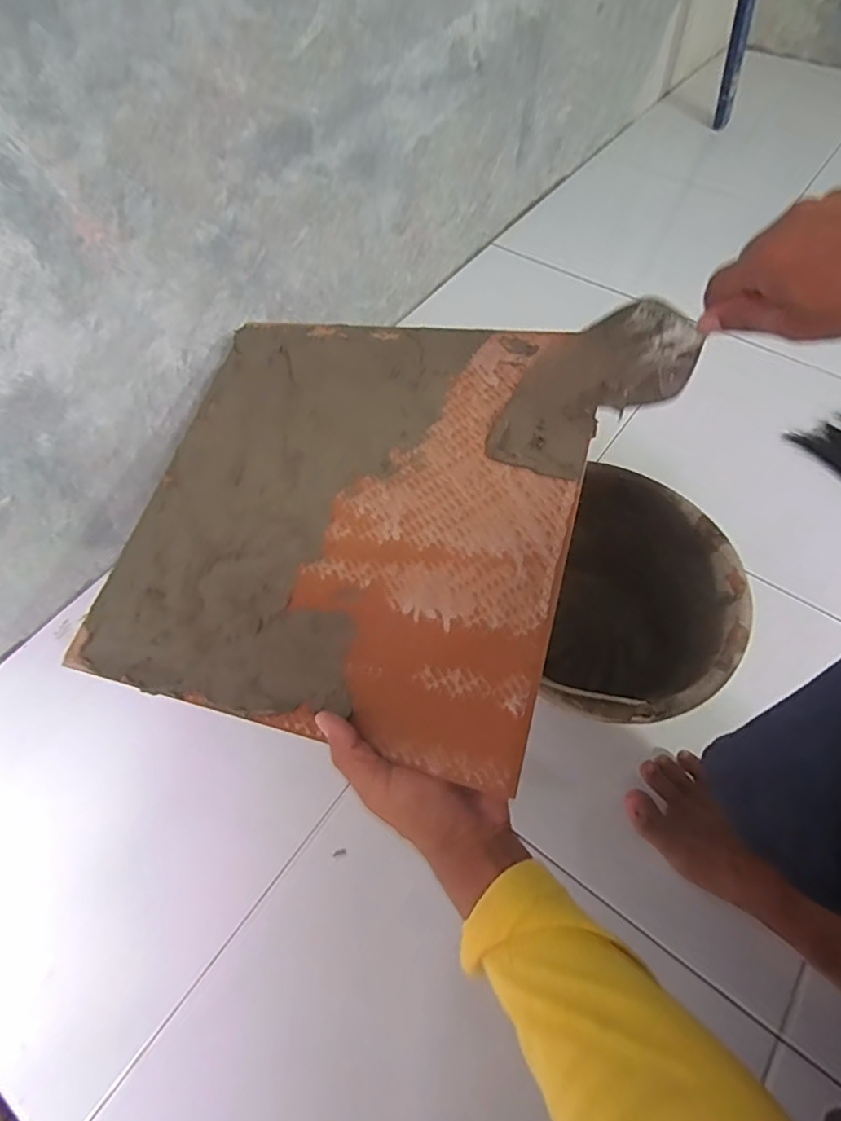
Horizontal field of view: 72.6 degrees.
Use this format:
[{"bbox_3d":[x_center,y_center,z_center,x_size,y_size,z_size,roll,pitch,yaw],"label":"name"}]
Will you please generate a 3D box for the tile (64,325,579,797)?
[{"bbox_3d":[-0.067,-0.056,0.495,0.378,0.007,0.384,9,66,18],"label":"tile"}]

